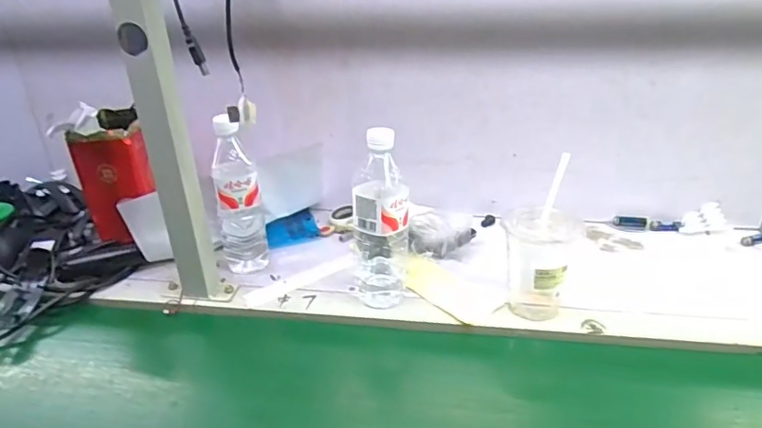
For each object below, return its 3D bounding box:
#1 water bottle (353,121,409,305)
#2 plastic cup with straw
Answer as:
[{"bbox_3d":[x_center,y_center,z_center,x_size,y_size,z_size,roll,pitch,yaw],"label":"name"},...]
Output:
[{"bbox_3d":[-0.001,0.012,0.683,0.076,0.224,0.058,-2,29,1],"label":"water bottle"},{"bbox_3d":[0.196,0.041,0.664,0.086,0.186,0.081,8,30,18],"label":"plastic cup with straw"}]

